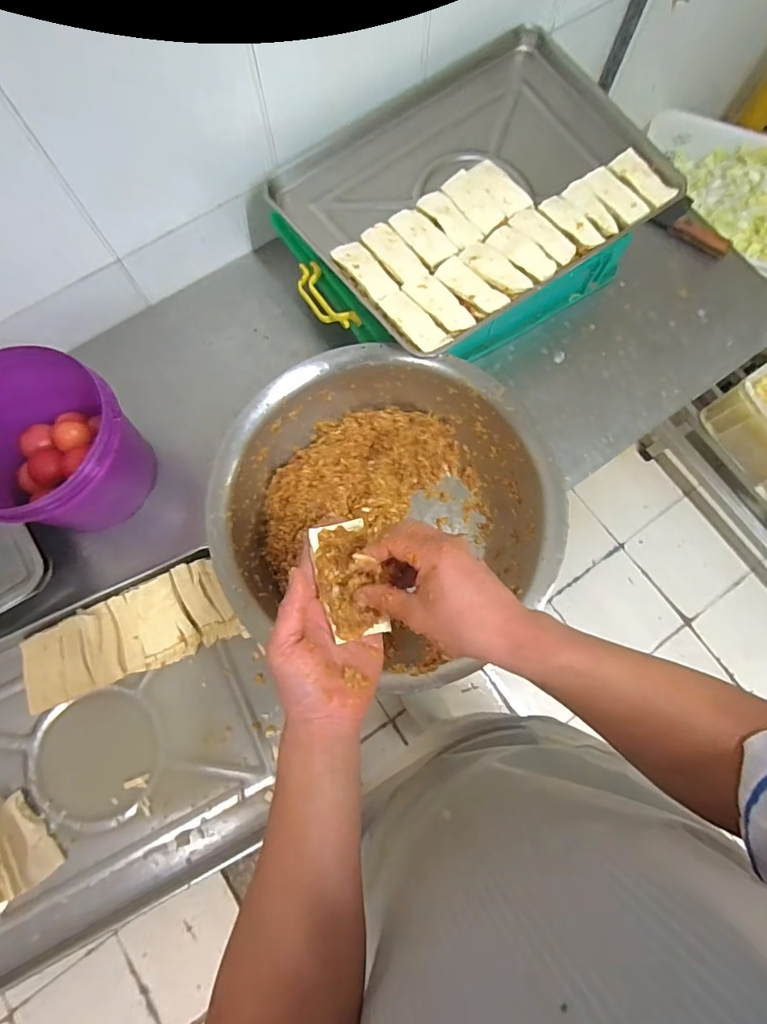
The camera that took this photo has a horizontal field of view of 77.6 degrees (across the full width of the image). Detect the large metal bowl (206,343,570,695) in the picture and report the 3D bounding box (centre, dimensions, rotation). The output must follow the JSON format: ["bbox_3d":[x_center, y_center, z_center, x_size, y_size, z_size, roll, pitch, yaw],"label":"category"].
[{"bbox_3d":[0.009,-0.007,0.717,0.465,0.157,0.432,0,75,-1],"label":"large metal bowl"}]

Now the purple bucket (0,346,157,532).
[{"bbox_3d":[-0.479,-0.094,0.692,0.231,0.190,0.226,0,75,-1],"label":"purple bucket"}]

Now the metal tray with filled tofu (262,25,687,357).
[{"bbox_3d":[0.151,-0.529,0.787,0.581,0.051,0.428,-35,78,-10],"label":"metal tray with filled tofu"}]

